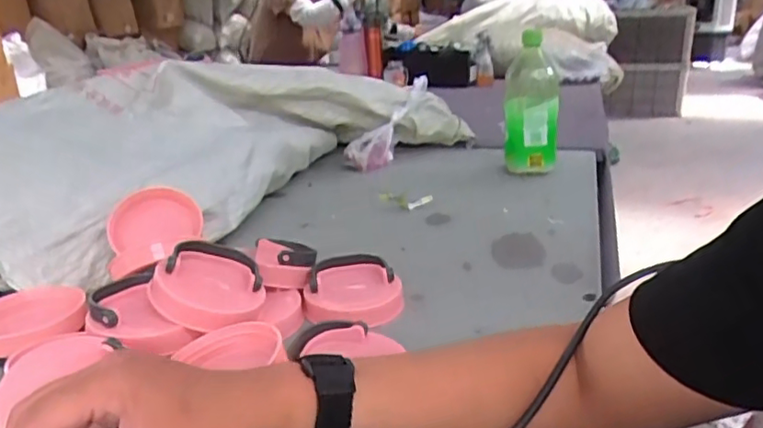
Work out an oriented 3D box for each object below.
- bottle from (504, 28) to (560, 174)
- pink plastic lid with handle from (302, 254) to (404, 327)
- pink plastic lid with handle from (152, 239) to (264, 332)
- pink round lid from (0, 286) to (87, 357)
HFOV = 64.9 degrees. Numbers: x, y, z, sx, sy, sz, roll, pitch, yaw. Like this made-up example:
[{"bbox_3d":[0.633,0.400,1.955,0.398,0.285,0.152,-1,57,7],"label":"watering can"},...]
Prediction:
[{"bbox_3d":[0.231,-0.166,0.923,0.080,0.198,0.079,2,20,12],"label":"bottle"},{"bbox_3d":[-0.028,0.074,0.586,0.092,0.037,0.090,-3,20,-2],"label":"pink plastic lid with handle"},{"bbox_3d":[-0.149,0.061,0.522,0.087,0.021,0.091,23,37,-4],"label":"pink plastic lid with handle"},{"bbox_3d":[-0.319,0.094,0.541,0.094,0.025,0.092,-2,20,1],"label":"pink round lid"}]

